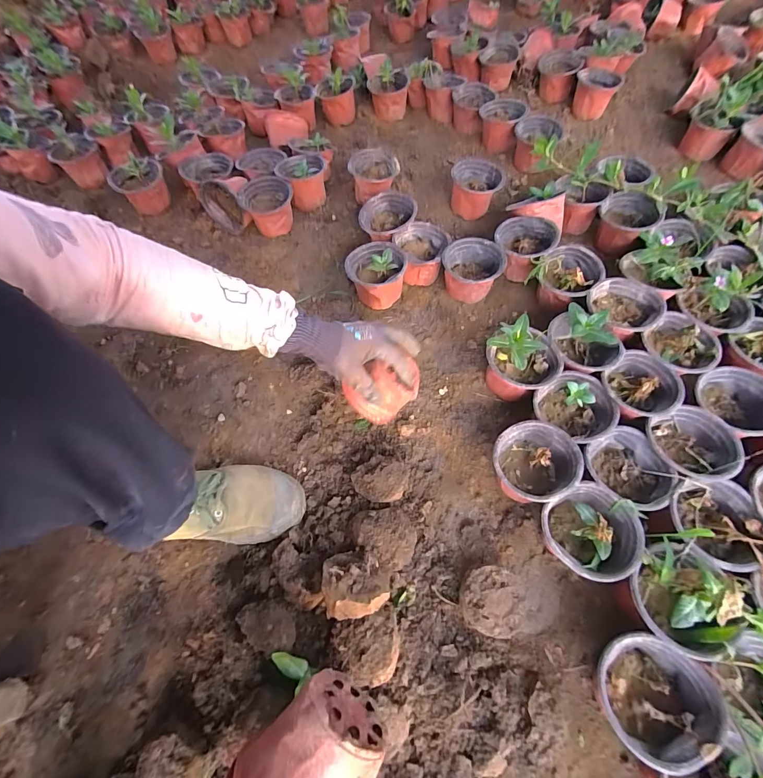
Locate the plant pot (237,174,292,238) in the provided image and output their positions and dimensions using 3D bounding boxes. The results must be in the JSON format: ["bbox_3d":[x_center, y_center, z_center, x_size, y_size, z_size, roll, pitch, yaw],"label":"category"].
[{"bbox_3d":[-0.218,-0.348,0.722,0.097,0.072,0.093,-1,62,1],"label":"plant pot"}]

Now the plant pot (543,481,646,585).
[{"bbox_3d":[0.234,0.169,0.428,0.095,0.086,0.091,-1,62,1],"label":"plant pot"}]

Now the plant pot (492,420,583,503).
[{"bbox_3d":[0.187,0.096,0.471,0.092,0.075,0.099,-1,62,2],"label":"plant pot"}]

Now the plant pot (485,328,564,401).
[{"bbox_3d":[0.200,-0.025,0.529,0.088,0.076,0.083,-1,62,2],"label":"plant pot"}]

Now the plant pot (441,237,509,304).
[{"bbox_3d":[0.153,-0.201,0.629,0.094,0.071,0.086,-1,62,1],"label":"plant pot"}]

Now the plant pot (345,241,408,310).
[{"bbox_3d":[-0.008,-0.189,0.625,0.094,0.081,0.095,-1,62,1],"label":"plant pot"}]

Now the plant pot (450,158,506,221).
[{"bbox_3d":[0.183,-0.385,0.722,0.096,0.074,0.104,5,62,4],"label":"plant pot"}]

